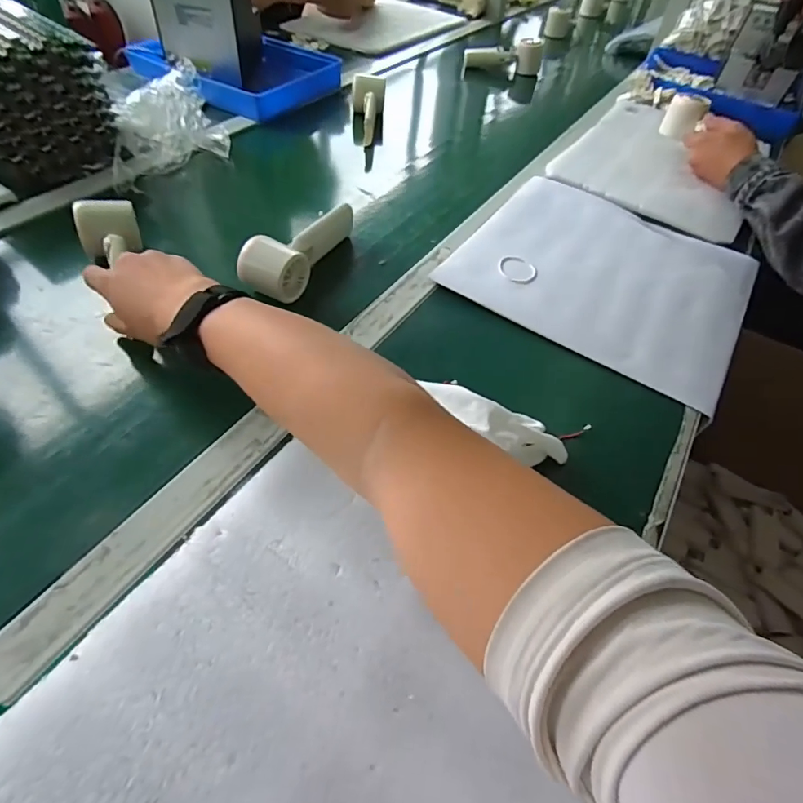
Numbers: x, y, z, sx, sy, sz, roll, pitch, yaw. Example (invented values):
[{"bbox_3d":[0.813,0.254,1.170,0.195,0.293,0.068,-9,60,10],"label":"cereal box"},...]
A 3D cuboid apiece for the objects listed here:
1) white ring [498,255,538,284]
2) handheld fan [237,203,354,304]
[{"bbox_3d":[0.137,-0.155,0.546,0.047,0.009,0.047,3,51,-4],"label":"white ring"},{"bbox_3d":[-0.110,-0.174,0.521,0.057,0.059,0.167,25,53,13],"label":"handheld fan"}]

